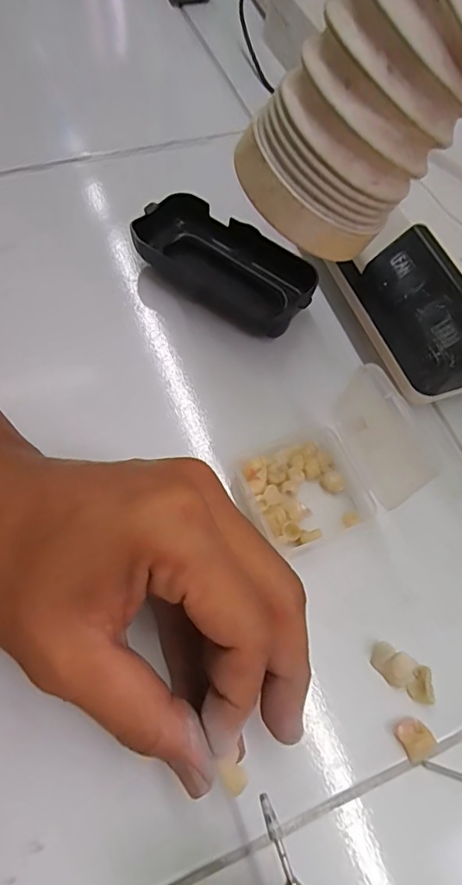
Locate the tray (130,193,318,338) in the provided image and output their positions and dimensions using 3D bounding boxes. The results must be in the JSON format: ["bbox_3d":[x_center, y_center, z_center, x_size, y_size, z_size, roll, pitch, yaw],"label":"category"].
[{"bbox_3d":[-0.003,-0.107,0.303,0.109,0.024,0.052,31,65,9],"label":"tray"}]

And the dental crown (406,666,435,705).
[{"bbox_3d":[0.082,0.105,0.218,0.009,0.009,0.014,11,64,-1],"label":"dental crown"}]

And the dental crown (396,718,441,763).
[{"bbox_3d":[0.077,0.123,0.208,0.014,0.009,0.016,-26,70,-17],"label":"dental crown"}]

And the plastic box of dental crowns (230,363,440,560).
[{"bbox_3d":[0.049,0.011,0.233,0.082,0.054,0.061,-26,70,-17],"label":"plastic box of dental crowns"}]

